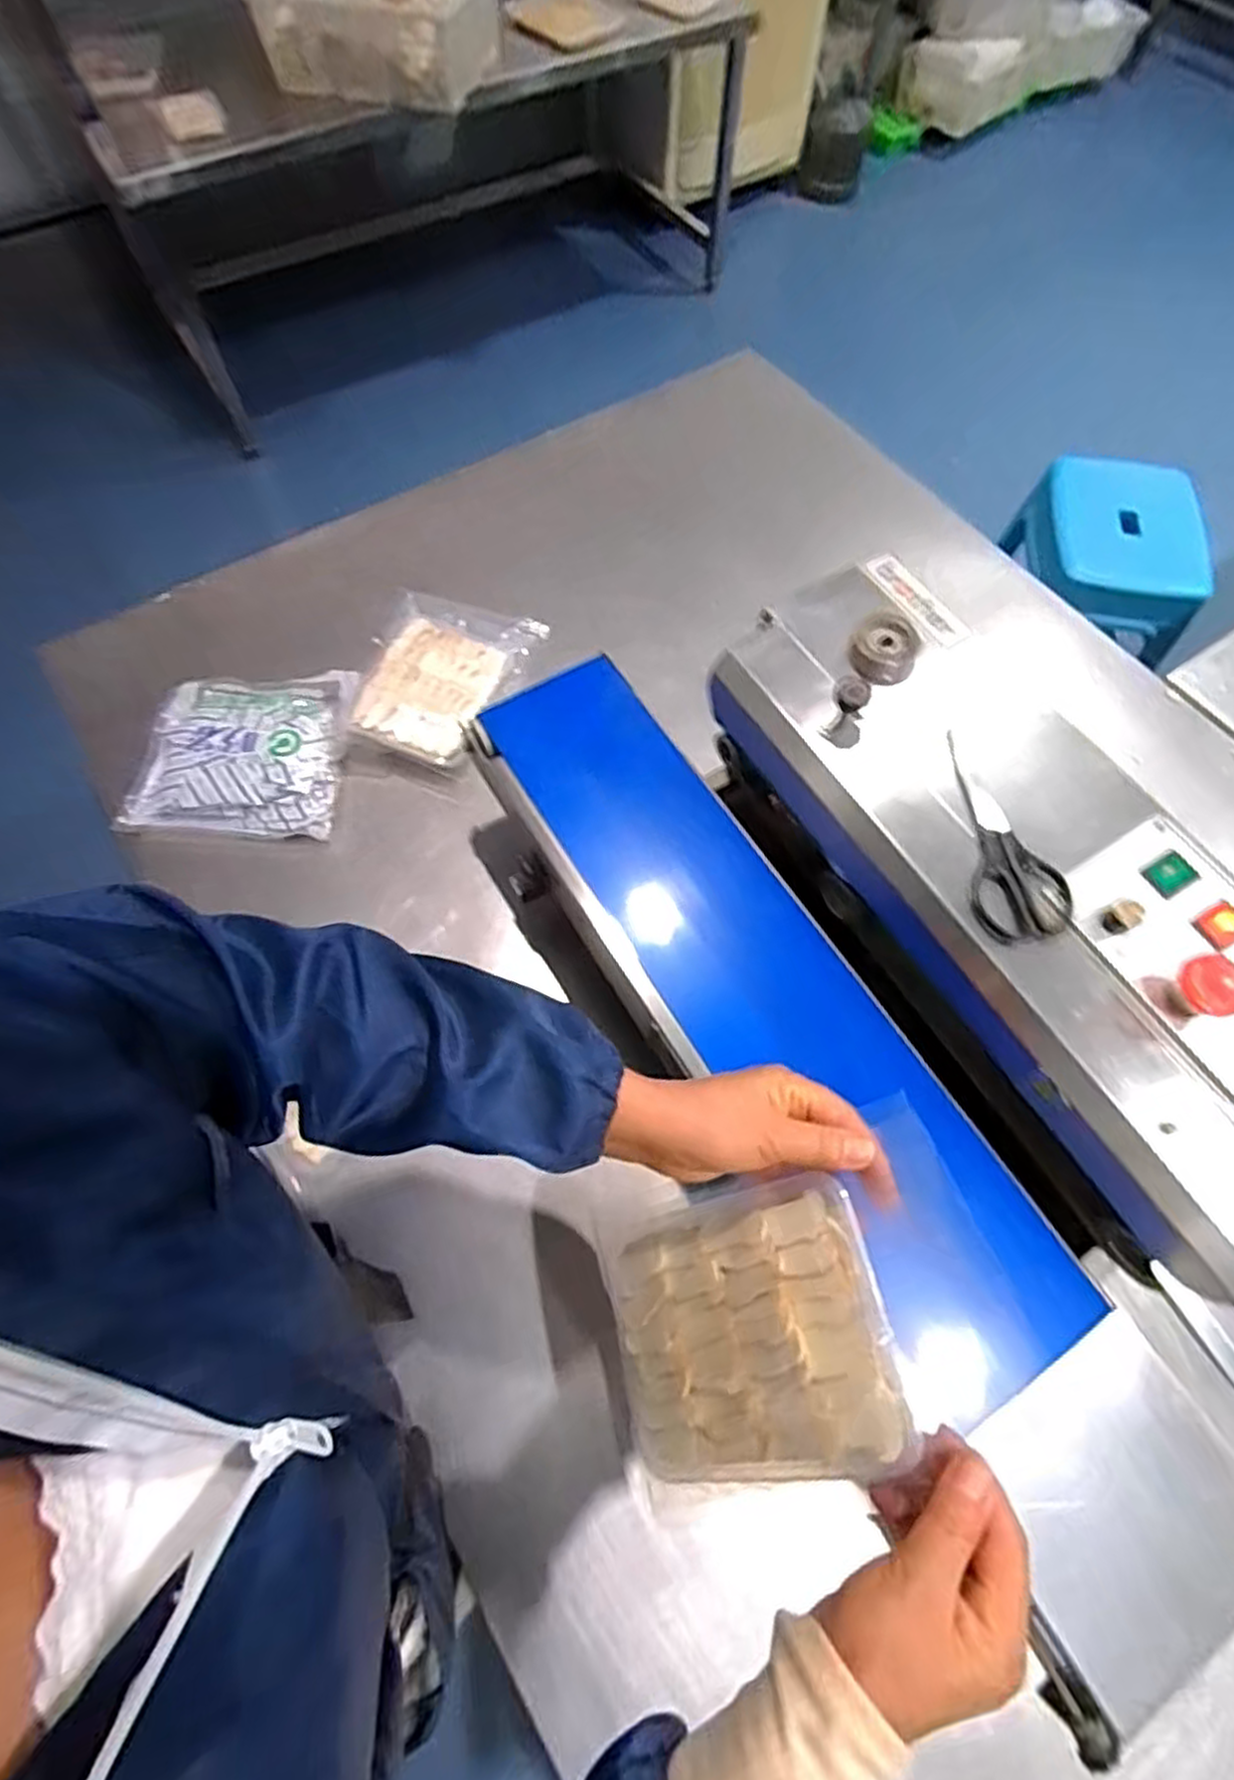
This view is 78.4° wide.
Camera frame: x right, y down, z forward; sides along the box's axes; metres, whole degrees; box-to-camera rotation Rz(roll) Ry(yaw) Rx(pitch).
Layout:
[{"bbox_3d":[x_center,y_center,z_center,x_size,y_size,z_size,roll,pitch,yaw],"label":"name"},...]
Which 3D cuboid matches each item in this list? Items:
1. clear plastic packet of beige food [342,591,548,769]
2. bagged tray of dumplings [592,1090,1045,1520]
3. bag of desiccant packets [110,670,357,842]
[{"bbox_3d":[-0.194,-0.245,0.856,0.148,0.045,0.225,17,67,7],"label":"clear plastic packet of beige food"},{"bbox_3d":[0.086,0.229,0.410,0.241,0.026,0.153,-32,52,28],"label":"bagged tray of dumplings"},{"bbox_3d":[-0.399,-0.146,0.810,0.219,0.038,0.190,-2,66,-1],"label":"bag of desiccant packets"}]

